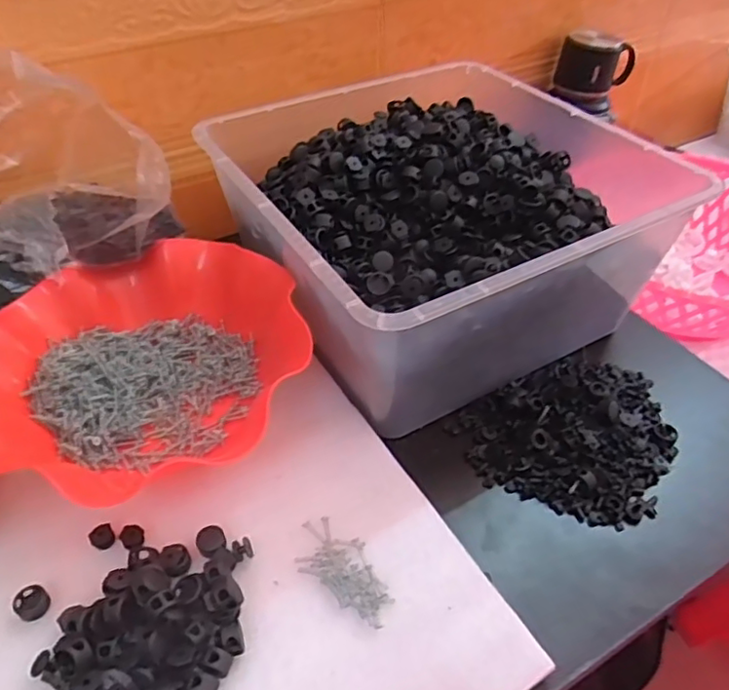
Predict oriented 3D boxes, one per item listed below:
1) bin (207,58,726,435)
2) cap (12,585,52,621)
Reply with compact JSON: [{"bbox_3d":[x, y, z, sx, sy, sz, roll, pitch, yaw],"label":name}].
[{"bbox_3d":[0.052,-0.106,0.494,0.283,0.129,0.302,-24,50,-20],"label":"bin"},{"bbox_3d":[-0.187,0.144,0.338,0.018,0.004,0.017,0,44,0],"label":"cap"}]

